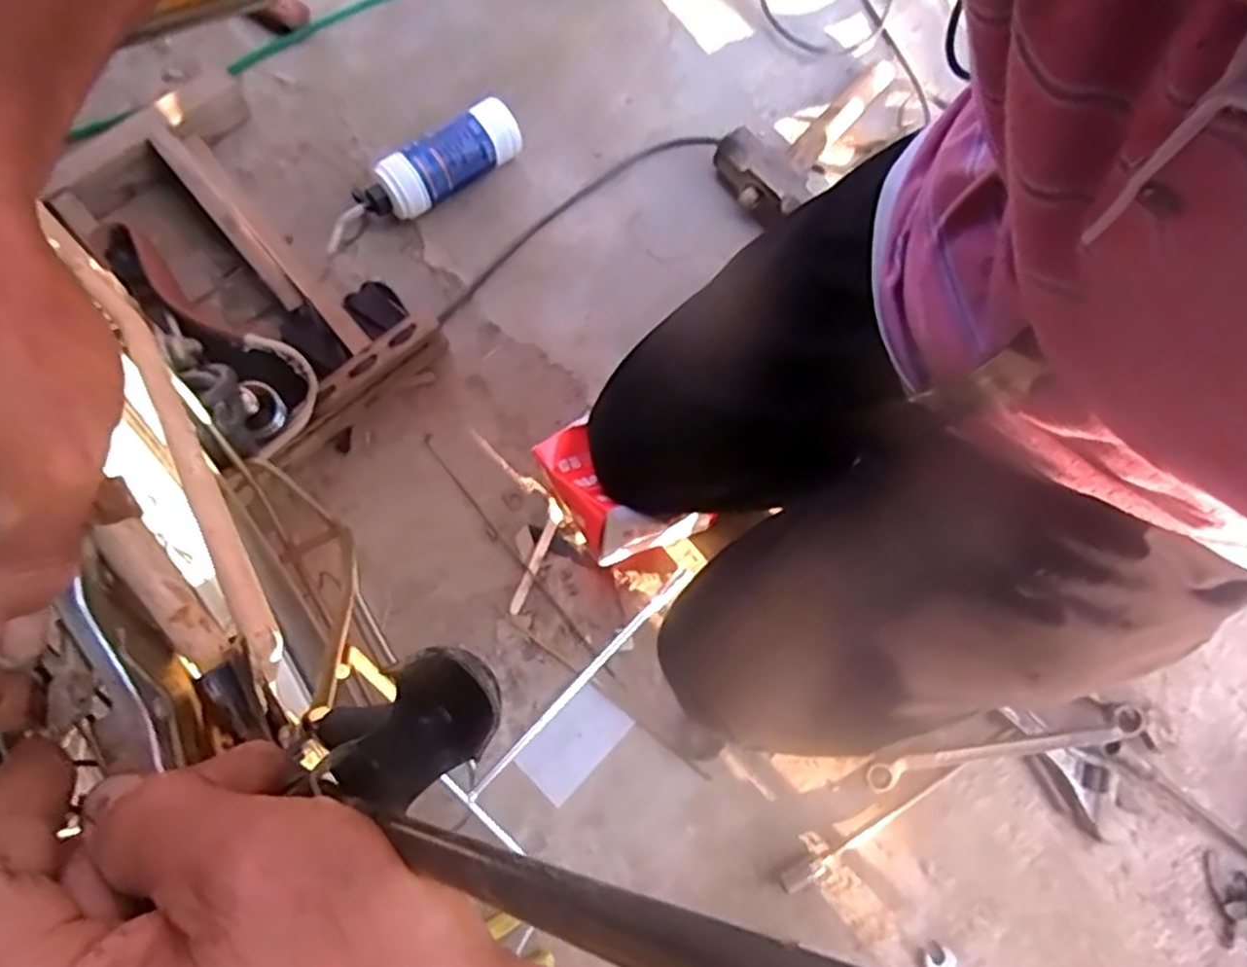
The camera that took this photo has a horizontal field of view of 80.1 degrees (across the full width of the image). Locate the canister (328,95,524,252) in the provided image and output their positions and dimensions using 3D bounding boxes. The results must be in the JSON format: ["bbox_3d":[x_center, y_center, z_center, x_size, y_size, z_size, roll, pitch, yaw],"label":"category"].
[{"bbox_3d":[-0.212,-0.323,0.787,0.239,0.069,0.053,-37,82,-7],"label":"canister"}]

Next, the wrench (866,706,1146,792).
[{"bbox_3d":[0.369,0.252,0.706,0.286,0.032,0.028,-11,80,-3],"label":"wrench"}]

